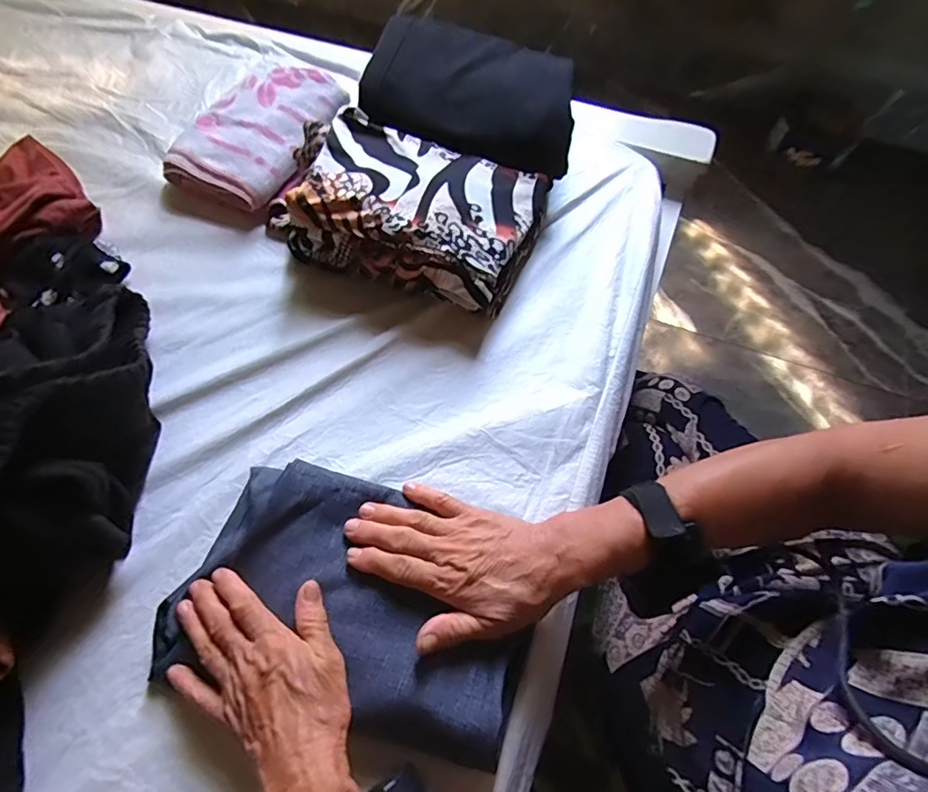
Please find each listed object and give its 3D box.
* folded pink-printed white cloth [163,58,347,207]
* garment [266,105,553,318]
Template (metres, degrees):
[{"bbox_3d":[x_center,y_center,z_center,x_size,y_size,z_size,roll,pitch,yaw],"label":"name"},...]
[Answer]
[{"bbox_3d":[-0.236,-0.309,0.625,0.157,0.061,0.200,23,64,11],"label":"folded pink-printed white cloth"},{"bbox_3d":[-0.068,-0.198,0.557,0.279,0.083,0.172,17,63,8],"label":"garment"}]

